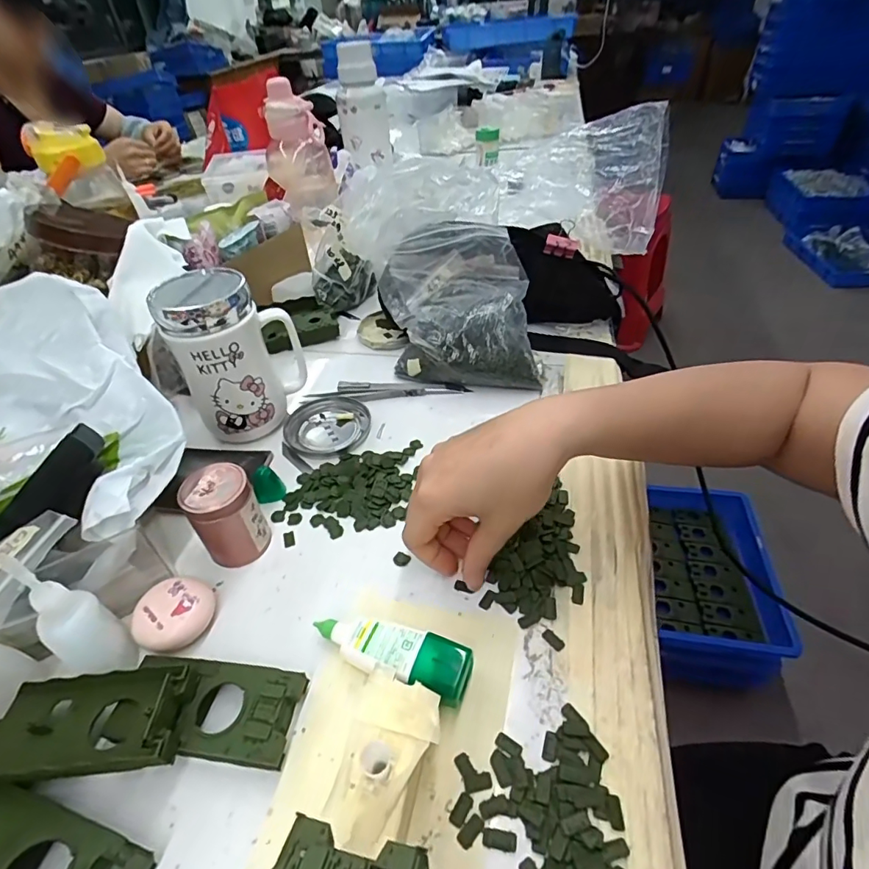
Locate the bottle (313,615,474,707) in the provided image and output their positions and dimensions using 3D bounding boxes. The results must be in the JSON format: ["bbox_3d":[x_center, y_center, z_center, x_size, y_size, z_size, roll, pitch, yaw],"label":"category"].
[{"bbox_3d":[-0.027,0.128,0.291,0.095,0.023,0.033,11,44,17],"label":"bottle"}]

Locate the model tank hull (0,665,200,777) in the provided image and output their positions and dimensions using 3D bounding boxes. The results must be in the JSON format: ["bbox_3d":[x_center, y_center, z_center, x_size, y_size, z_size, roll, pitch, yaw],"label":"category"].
[{"bbox_3d":[-0.190,0.155,0.267,0.111,0.021,0.049,-8,44,6],"label":"model tank hull"}]

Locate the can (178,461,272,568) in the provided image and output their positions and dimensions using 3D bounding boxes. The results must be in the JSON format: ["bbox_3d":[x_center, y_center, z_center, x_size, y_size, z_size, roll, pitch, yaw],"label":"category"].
[{"bbox_3d":[-0.147,0.058,0.354,0.045,0.064,0.043,-3,42,3],"label":"can"}]

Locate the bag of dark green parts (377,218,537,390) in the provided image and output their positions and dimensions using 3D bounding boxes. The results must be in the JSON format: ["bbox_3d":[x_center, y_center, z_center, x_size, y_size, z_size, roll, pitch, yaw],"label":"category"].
[{"bbox_3d":[0.021,-0.129,0.501,0.154,0.119,0.128,-3,42,1],"label":"bag of dark green parts"}]

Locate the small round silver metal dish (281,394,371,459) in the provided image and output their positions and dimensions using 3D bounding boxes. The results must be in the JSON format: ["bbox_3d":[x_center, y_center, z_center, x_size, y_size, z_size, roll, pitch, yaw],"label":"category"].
[{"bbox_3d":[-0.101,-0.006,0.469,0.078,0.015,0.078,-3,42,3],"label":"small round silver metal dish"}]

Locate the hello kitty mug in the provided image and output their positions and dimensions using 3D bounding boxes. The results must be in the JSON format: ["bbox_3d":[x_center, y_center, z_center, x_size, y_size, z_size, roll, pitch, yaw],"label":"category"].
[{"bbox_3d":[-0.169,-0.067,0.431,0.100,0.131,0.069,-10,42,-6],"label":"hello kitty mug"}]

